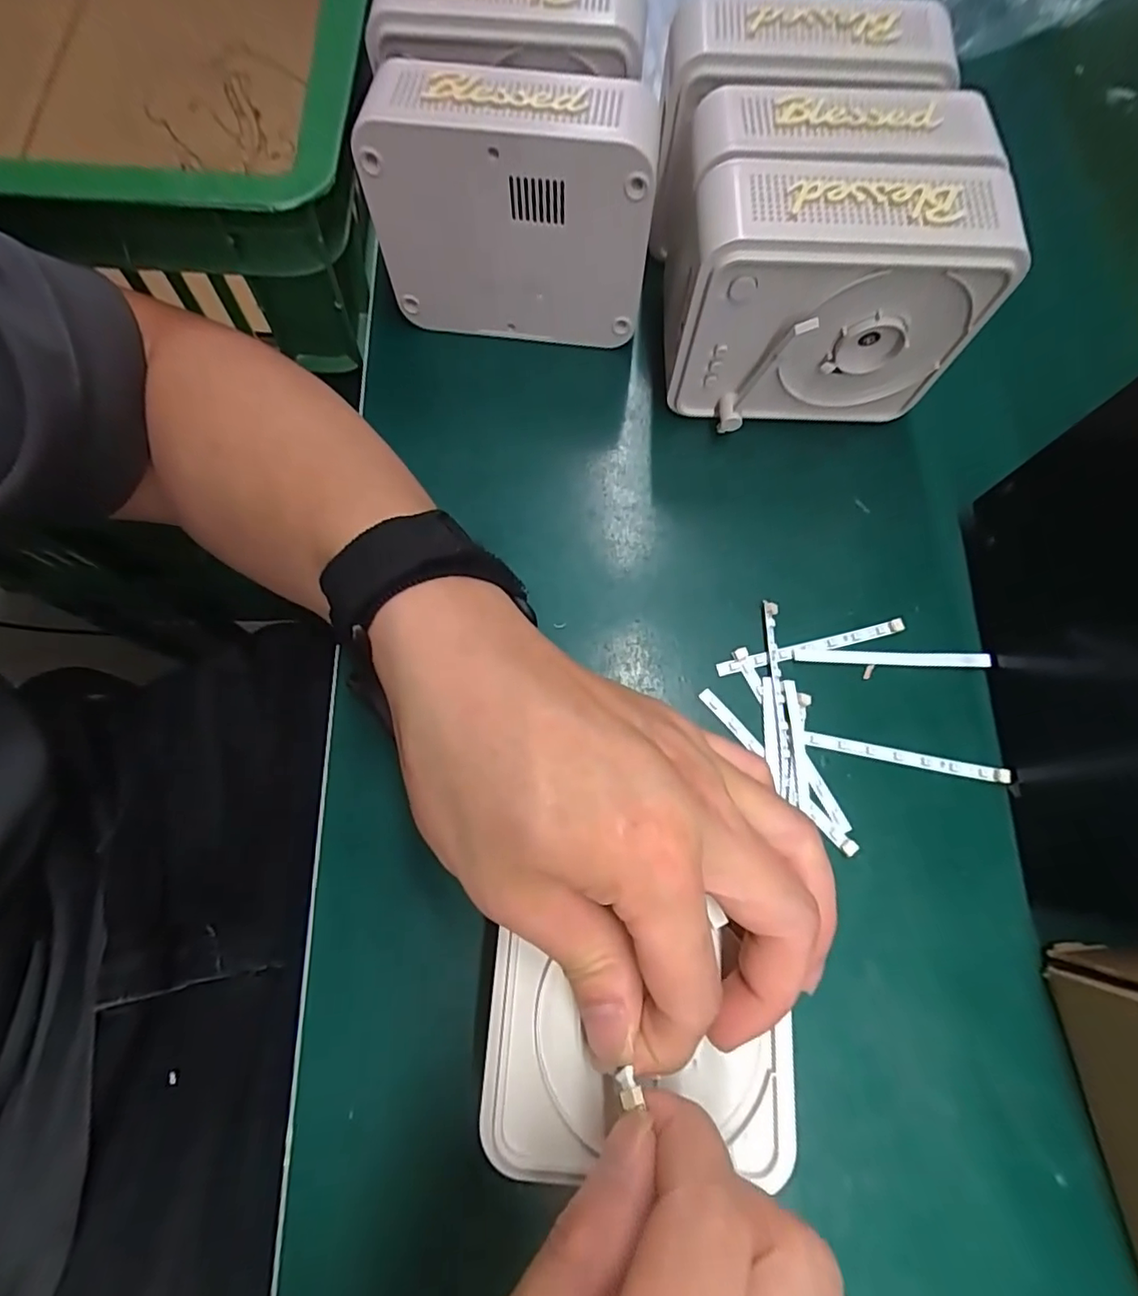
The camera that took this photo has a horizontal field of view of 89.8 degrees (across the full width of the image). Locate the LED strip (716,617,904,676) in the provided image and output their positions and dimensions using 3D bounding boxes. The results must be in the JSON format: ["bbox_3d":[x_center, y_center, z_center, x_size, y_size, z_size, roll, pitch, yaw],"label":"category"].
[{"bbox_3d":[0.111,0.000,0.262,0.087,0.006,0.006,-13,74,-7],"label":"LED strip"}]

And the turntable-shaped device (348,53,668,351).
[{"bbox_3d":[-0.025,-0.204,0.271,0.126,0.099,0.048,6,72,-2],"label":"turntable-shaped device"}]

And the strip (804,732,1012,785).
[{"bbox_3d":[0.146,0.048,0.248,0.086,0.005,0.007,12,72,0],"label":"strip"}]

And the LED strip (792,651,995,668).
[{"bbox_3d":[0.147,0.005,0.260,0.086,0.005,0.006,3,72,-3],"label":"LED strip"}]

